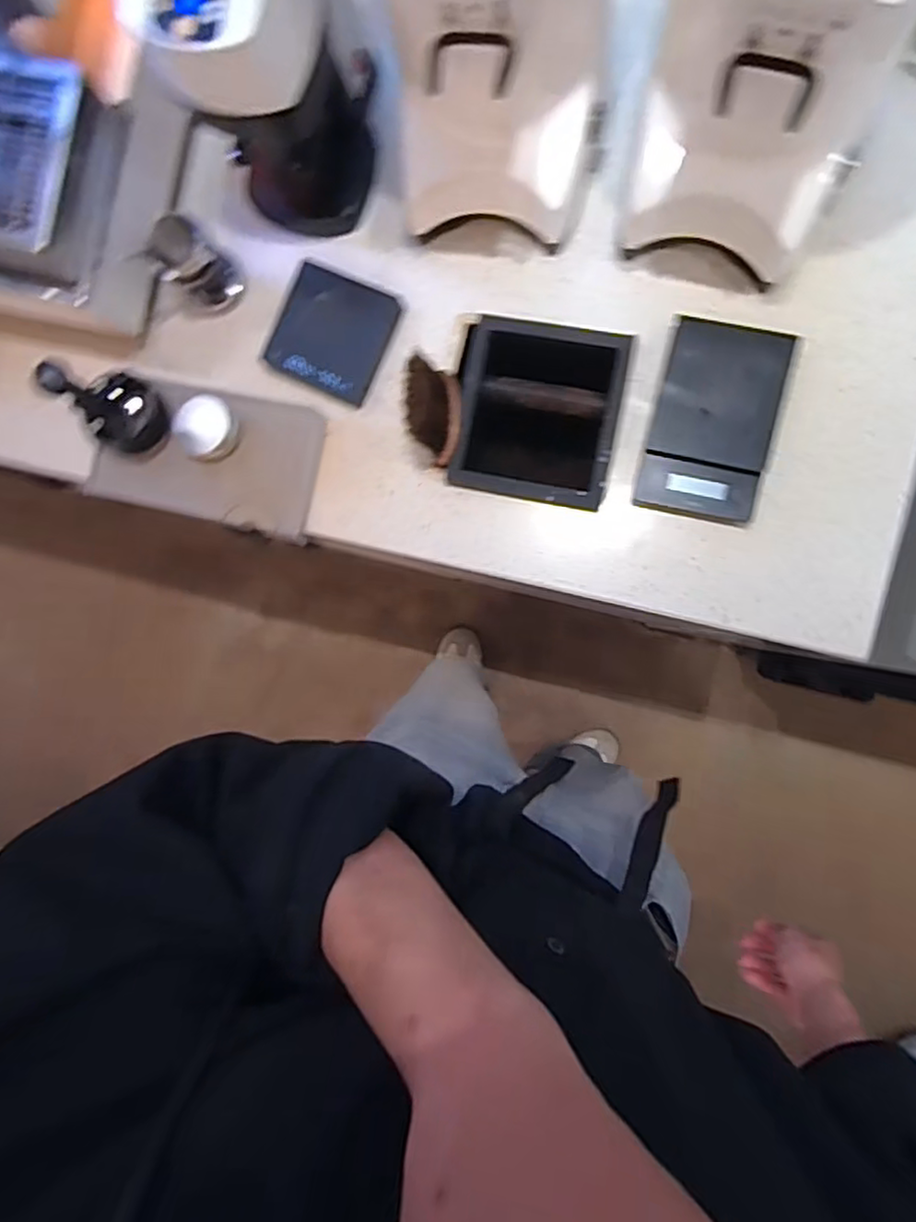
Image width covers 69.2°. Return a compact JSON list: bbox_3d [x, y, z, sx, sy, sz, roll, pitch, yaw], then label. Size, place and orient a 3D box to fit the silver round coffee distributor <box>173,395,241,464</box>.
[{"bbox_3d":[-0.281,-0.205,0.735,0.062,0.032,0.068,0,90,8],"label":"silver round coffee distributor"}]

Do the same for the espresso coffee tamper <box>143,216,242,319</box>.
[{"bbox_3d":[-0.283,-0.371,0.714,0.066,0.073,0.068,-44,85,6],"label":"espresso coffee tamper"}]

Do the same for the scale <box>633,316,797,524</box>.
[{"bbox_3d":[0.257,-0.189,0.667,0.113,0.027,0.184,14,92,7],"label":"scale"}]

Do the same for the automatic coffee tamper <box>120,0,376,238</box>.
[{"bbox_3d":[-0.165,-0.514,0.604,0.131,0.266,0.188,21,93,7],"label":"automatic coffee tamper"}]

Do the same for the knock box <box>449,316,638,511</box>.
[{"bbox_3d":[0.089,-0.213,0.761,0.180,0.125,0.185,12,92,7],"label":"knock box"}]

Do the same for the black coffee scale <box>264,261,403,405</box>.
[{"bbox_3d":[-0.137,-0.304,0.727,0.119,0.018,0.123,24,93,7],"label":"black coffee scale"}]

